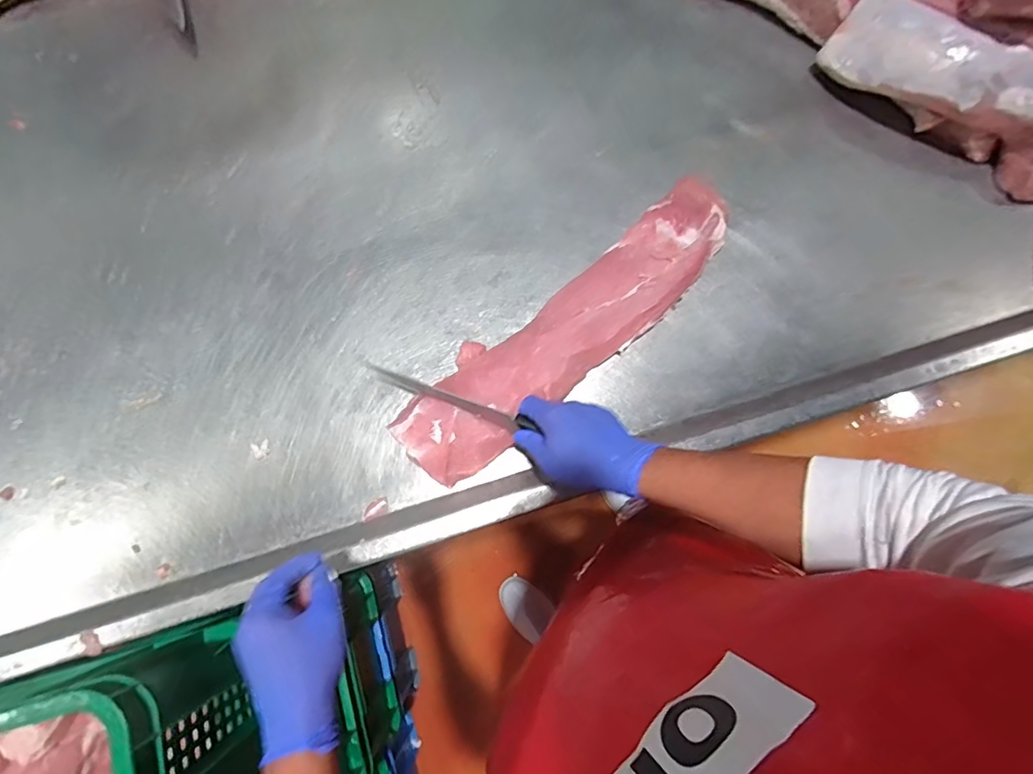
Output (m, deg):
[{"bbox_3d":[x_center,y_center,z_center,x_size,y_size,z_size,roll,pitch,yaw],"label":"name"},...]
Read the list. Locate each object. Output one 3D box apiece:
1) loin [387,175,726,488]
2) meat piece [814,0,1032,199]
[{"bbox_3d":[0.075,-0.083,0.672,0.527,0.051,0.131,-40,81,-8],"label":"loin"},{"bbox_3d":[0.617,-0.405,0.714,0.380,0.106,0.099,37,80,7],"label":"meat piece"}]

